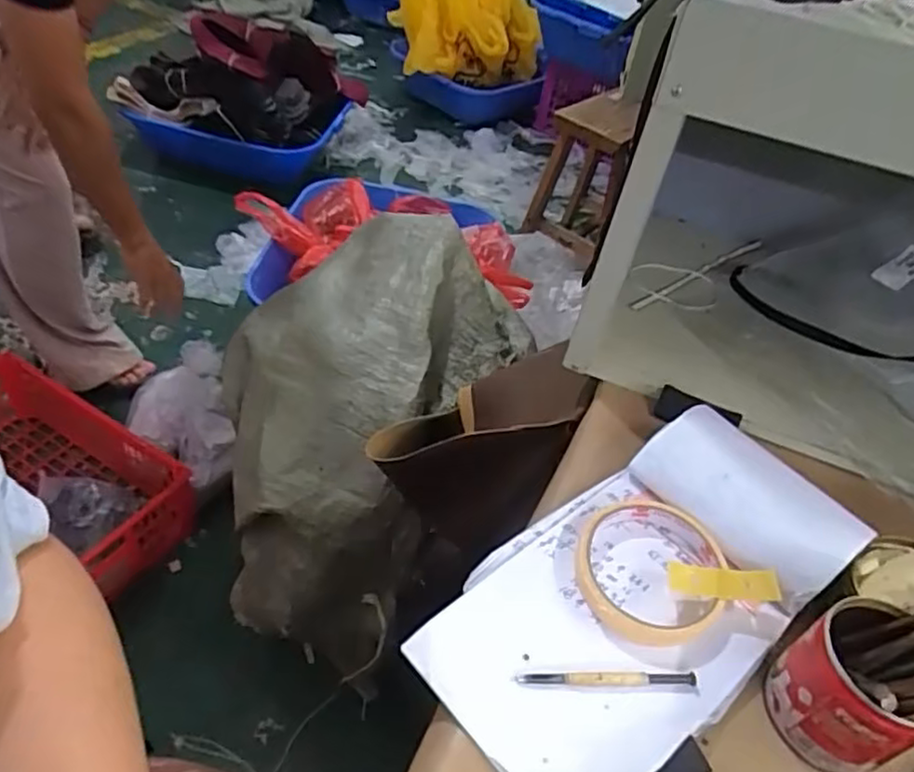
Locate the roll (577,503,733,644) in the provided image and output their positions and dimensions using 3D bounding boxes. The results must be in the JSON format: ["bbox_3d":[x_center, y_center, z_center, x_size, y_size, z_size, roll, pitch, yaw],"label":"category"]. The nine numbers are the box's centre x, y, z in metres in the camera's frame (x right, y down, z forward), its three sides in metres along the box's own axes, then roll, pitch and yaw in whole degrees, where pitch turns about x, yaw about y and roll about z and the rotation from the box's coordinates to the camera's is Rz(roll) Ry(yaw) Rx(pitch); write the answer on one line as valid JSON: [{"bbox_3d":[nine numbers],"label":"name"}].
[{"bbox_3d":[0.112,0.108,0.399,0.084,0.018,0.084,6,44,-6],"label":"roll"}]

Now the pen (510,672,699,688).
[{"bbox_3d":[0.079,0.154,0.358,0.096,0.004,0.008,5,44,-7],"label":"pen"}]

